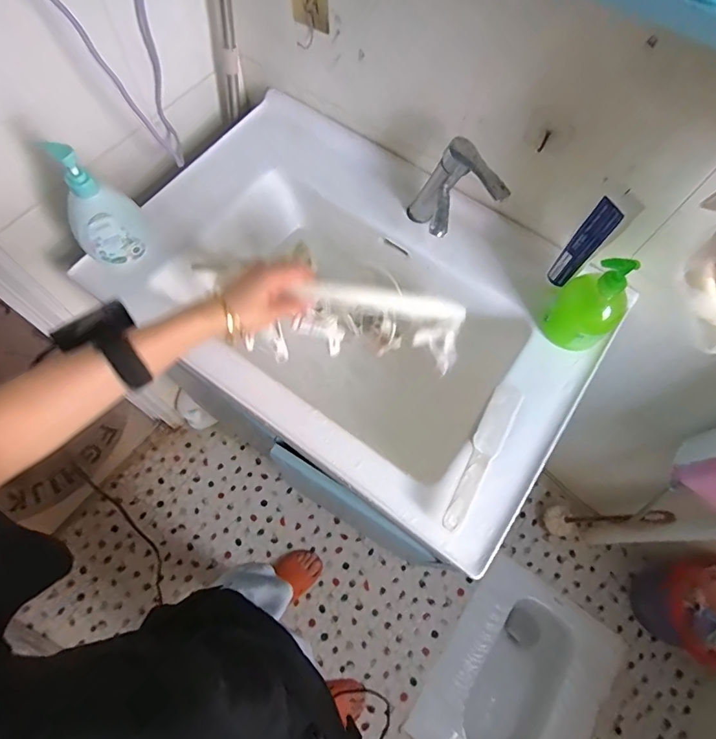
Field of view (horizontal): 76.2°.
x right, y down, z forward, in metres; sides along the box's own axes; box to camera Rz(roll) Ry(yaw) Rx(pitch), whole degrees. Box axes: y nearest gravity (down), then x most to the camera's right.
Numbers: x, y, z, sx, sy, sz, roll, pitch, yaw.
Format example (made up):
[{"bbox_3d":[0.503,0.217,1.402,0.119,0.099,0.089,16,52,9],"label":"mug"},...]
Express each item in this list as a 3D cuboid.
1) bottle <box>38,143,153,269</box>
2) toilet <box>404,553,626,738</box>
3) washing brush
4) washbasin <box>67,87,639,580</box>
[{"bbox_3d":[-0.351,-0.229,0.602,0.085,0.199,0.090,-27,70,-13],"label":"bottle"},{"bbox_3d":[0.432,0.854,1.260,0.415,0.141,0.515,33,70,9],"label":"toilet"},{"bbox_3d":[0.160,0.108,0.591,0.037,0.028,0.210,29,69,8],"label":"washing brush"},{"bbox_3d":[-0.004,-0.095,0.738,0.710,0.184,0.458,37,71,11],"label":"washbasin"}]

